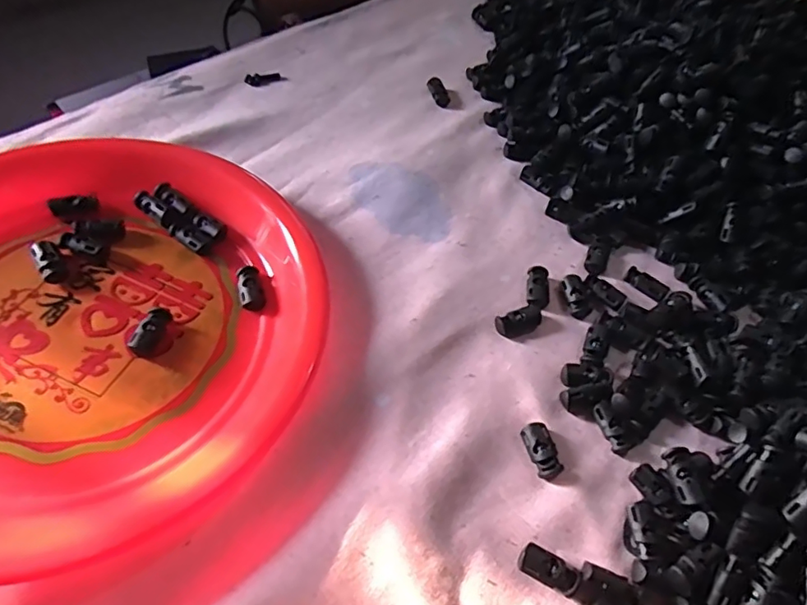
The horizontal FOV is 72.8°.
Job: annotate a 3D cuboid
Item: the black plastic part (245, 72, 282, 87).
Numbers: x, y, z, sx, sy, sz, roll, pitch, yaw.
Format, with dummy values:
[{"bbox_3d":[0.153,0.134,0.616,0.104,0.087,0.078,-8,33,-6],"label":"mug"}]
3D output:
[{"bbox_3d":[-0.117,-0.186,0.456,0.029,0.004,0.012,-18,59,-16],"label":"black plastic part"}]

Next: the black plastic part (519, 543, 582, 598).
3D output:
[{"bbox_3d":[0.067,0.123,0.252,0.027,0.008,0.014,26,57,12],"label":"black plastic part"}]

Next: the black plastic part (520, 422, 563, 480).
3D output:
[{"bbox_3d":[0.071,0.077,0.284,0.013,0.009,0.027,-10,57,-12],"label":"black plastic part"}]

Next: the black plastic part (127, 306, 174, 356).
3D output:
[{"bbox_3d":[-0.137,0.015,0.297,0.014,0.008,0.029,17,56,6],"label":"black plastic part"}]

